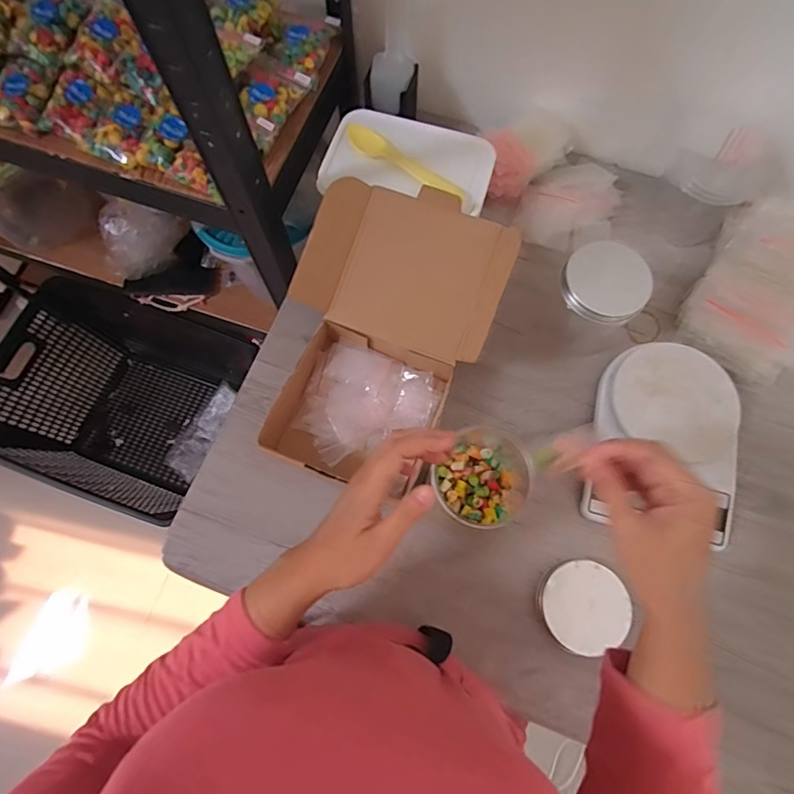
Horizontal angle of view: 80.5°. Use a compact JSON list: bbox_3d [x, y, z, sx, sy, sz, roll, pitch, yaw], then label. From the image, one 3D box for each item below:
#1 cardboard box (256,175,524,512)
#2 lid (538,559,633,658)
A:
[{"bbox_3d":[-0.018,-0.066,0.512,0.205,0.104,0.301,22,74,7],"label":"cardboard box"},{"bbox_3d":[0.188,0.211,0.471,0.081,0.023,0.086,0,72,0],"label":"lid"}]

